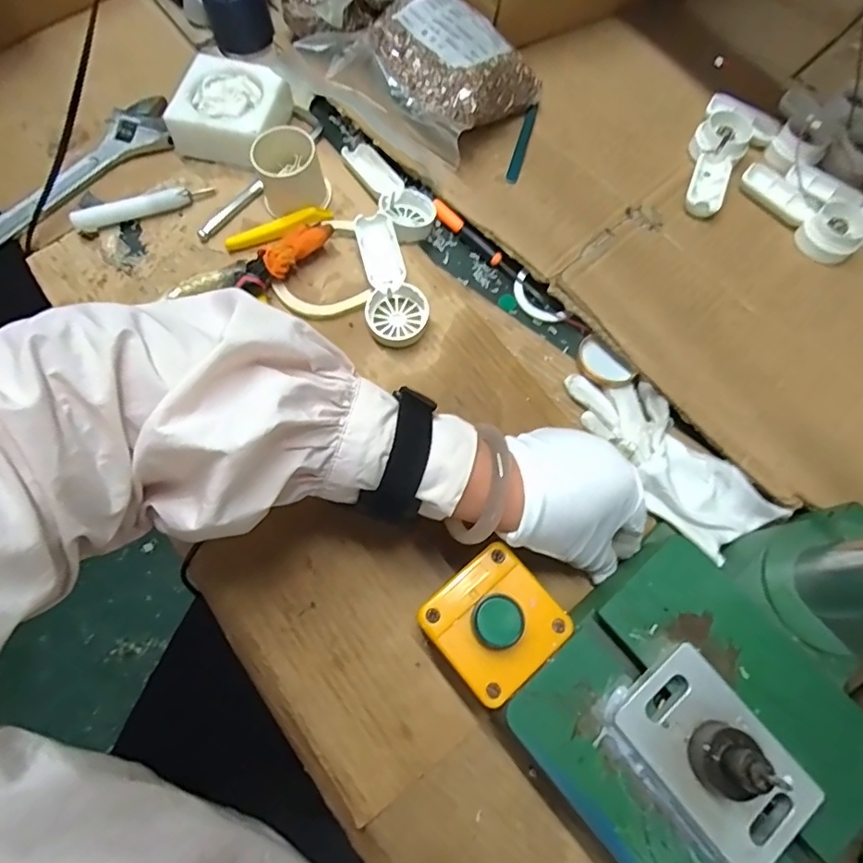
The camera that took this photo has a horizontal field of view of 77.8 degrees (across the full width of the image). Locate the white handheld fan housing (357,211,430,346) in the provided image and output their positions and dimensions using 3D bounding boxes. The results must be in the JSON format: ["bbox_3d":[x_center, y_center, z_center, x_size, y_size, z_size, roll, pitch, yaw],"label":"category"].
[{"bbox_3d":[-0.035,-0.121,0.429,0.046,0.023,0.107,-15,72,-6],"label":"white handheld fan housing"}]

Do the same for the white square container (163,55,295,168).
[{"bbox_3d":[-0.175,-0.282,0.469,0.080,0.039,0.081,21,72,6],"label":"white square container"}]

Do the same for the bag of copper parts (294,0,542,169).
[{"bbox_3d":[-0.009,-0.320,0.479,0.165,0.054,0.139,40,75,12],"label":"bag of copper parts"}]

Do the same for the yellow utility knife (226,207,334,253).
[{"bbox_3d":[-0.128,-0.169,0.449,0.089,0.016,0.019,-14,72,-5],"label":"yellow utility knife"}]

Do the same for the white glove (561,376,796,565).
[{"bbox_3d":[0.169,0.016,0.391,0.068,0.018,0.166,-39,76,-13],"label":"white glove"}]

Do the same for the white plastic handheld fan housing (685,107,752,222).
[{"bbox_3d":[0.249,-0.240,0.477,0.046,0.018,0.114,28,73,9],"label":"white plastic handheld fan housing"}]

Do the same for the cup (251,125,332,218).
[{"bbox_3d":[-0.114,-0.210,0.438,0.055,0.046,0.058,0,71,0],"label":"cup"}]

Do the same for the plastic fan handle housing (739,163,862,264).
[{"bbox_3d":[0.321,-0.195,0.464,0.039,0.025,0.112,-34,75,-11],"label":"plastic fan handle housing"}]

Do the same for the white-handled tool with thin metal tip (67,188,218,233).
[{"bbox_3d":[-0.245,-0.193,0.456,0.114,0.014,0.015,-21,73,-7],"label":"white-handled tool with thin metal tip"}]

